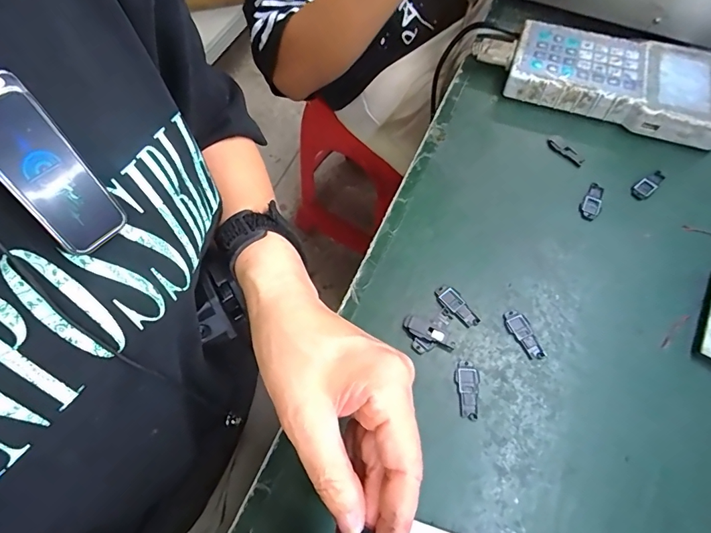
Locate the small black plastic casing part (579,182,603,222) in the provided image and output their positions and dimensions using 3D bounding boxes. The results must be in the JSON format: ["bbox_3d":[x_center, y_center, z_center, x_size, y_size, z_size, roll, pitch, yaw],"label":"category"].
[{"bbox_3d":[0.211,-0.057,0.377,0.016,0.006,0.038,28,66,15],"label":"small black plastic casing part"}]

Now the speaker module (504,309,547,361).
[{"bbox_3d":[0.128,0.051,0.321,0.014,0.004,0.041,-23,64,-11],"label":"speaker module"}]

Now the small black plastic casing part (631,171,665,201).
[{"bbox_3d":[0.265,-0.073,0.384,0.039,0.005,0.015,-32,66,-15],"label":"small black plastic casing part"}]

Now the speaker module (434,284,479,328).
[{"bbox_3d":[0.079,0.031,0.332,0.017,0.004,0.039,-33,66,-15],"label":"speaker module"}]

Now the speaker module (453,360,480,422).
[{"bbox_3d":[0.080,0.087,0.302,0.017,0.004,0.041,2,62,2],"label":"speaker module"}]

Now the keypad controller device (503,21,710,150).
[{"bbox_3d":[0.271,-0.185,0.426,0.225,0.035,0.108,17,63,10],"label":"keypad controller device"}]

